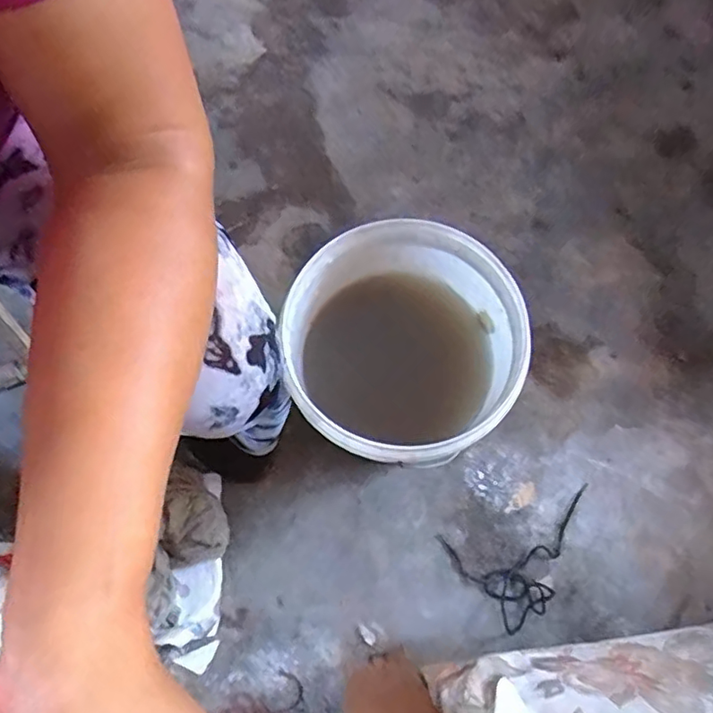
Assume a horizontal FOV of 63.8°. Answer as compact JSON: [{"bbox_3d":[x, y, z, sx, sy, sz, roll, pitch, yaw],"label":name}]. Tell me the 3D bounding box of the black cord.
[{"bbox_3d":[0.230,0.271,0.750,0.214,0.017,0.139,-16,75,-4],"label":"black cord"}]

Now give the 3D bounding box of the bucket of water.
[{"bbox_3d":[0.051,0.004,0.721,0.252,0.287,0.265,0,73,0],"label":"bucket of water"}]

